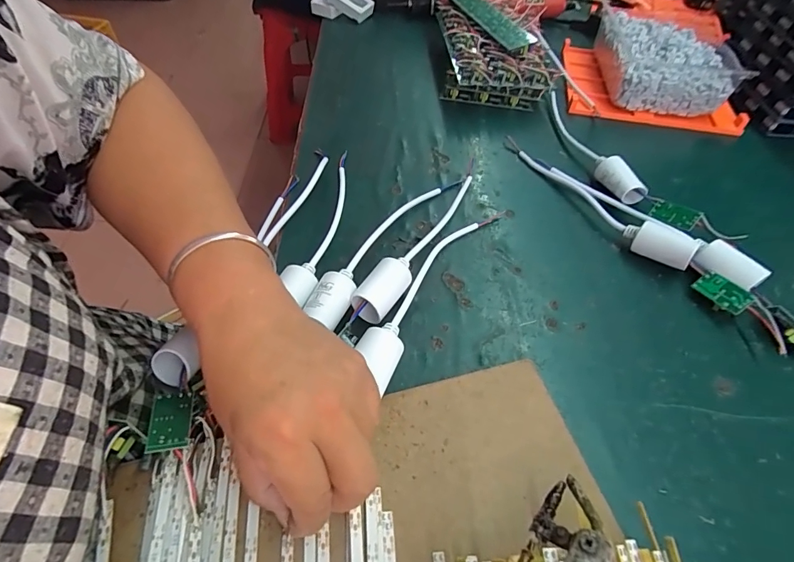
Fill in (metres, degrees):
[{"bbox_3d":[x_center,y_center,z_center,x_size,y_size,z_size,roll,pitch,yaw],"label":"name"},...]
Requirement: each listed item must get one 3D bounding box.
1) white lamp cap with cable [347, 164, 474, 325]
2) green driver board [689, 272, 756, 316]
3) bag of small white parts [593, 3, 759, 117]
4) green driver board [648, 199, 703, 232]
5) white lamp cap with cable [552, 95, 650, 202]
[{"bbox_3d":[0.029,-0.043,0.340,0.025,0.025,0.213,26,55,18],"label":"white lamp cap with cable"},{"bbox_3d":[0.244,0.008,0.309,0.018,0.007,0.034,-45,46,8],"label":"green driver board"},{"bbox_3d":[0.319,-0.268,0.509,0.122,0.060,0.169,8,52,4],"label":"bag of small white parts"},{"bbox_3d":[0.243,-0.058,0.361,0.036,0.004,0.020,41,99,39],"label":"green driver board"},{"bbox_3d":[0.193,-0.146,0.424,0.028,0.030,0.175,-8,52,-8],"label":"white lamp cap with cable"}]

